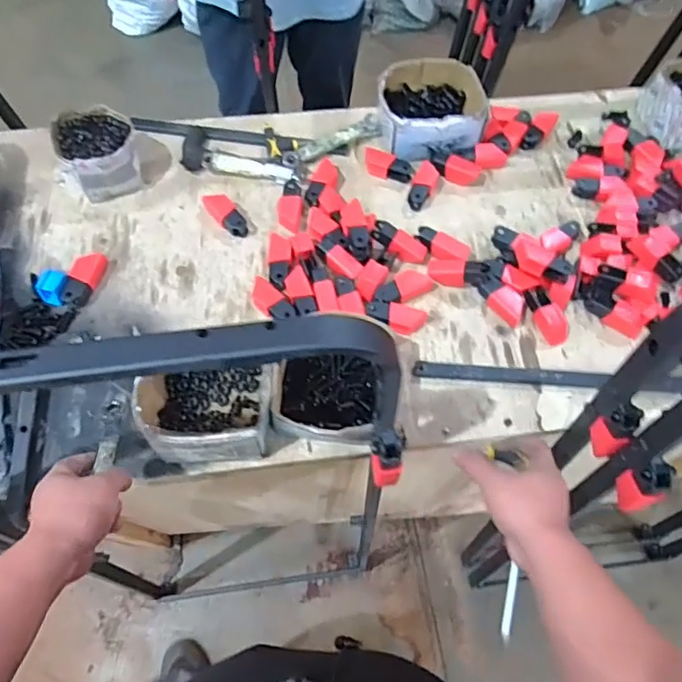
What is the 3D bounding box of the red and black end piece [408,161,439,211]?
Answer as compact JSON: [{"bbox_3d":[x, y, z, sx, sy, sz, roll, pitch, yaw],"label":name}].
[{"bbox_3d":[0.133,-0.251,0.874,0.039,0.026,0.080,16,65,6],"label":"red and black end piece"}]

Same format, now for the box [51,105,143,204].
[{"bbox_3d":[-0.374,-0.297,0.847,0.116,0.068,0.129,-28,69,-14],"label":"box"}]

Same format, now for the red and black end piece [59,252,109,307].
[{"bbox_3d":[-0.369,-0.094,0.777,0.034,0.031,0.091,12,65,4],"label":"red and black end piece"}]

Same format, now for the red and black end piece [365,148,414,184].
[{"bbox_3d":[0.076,-0.290,0.891,0.088,0.023,0.042,23,66,9],"label":"red and black end piece"}]

